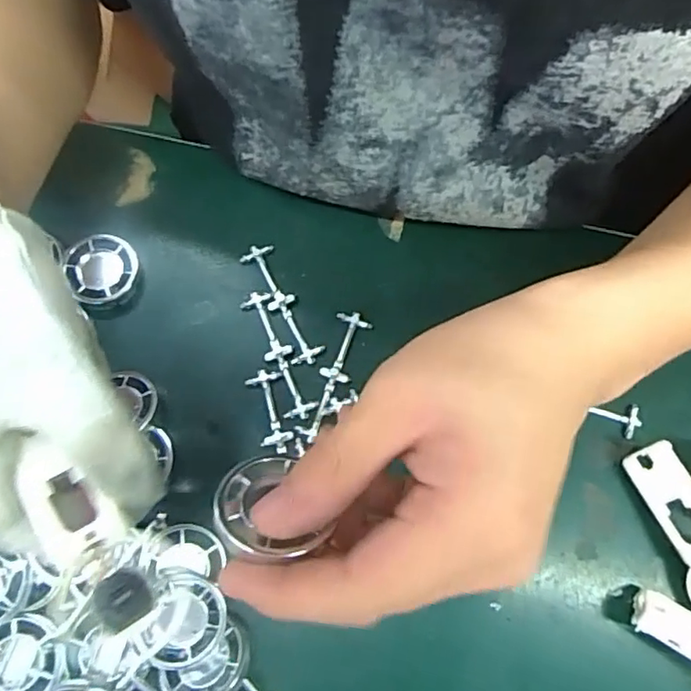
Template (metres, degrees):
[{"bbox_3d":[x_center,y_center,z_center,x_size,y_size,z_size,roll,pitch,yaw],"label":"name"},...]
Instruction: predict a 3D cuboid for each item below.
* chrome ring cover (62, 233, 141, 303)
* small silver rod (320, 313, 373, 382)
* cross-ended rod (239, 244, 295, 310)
[{"bbox_3d":[-0.129,-0.040,0.315,0.036,0.011,0.037,-7,73,-4],"label":"chrome ring cover"},{"bbox_3d":[0.001,0.000,0.309,0.019,0.004,0.038,15,73,2],"label":"small silver rod"},{"bbox_3d":[-0.041,-0.038,0.319,0.018,0.004,0.038,-29,76,-10],"label":"cross-ended rod"}]

